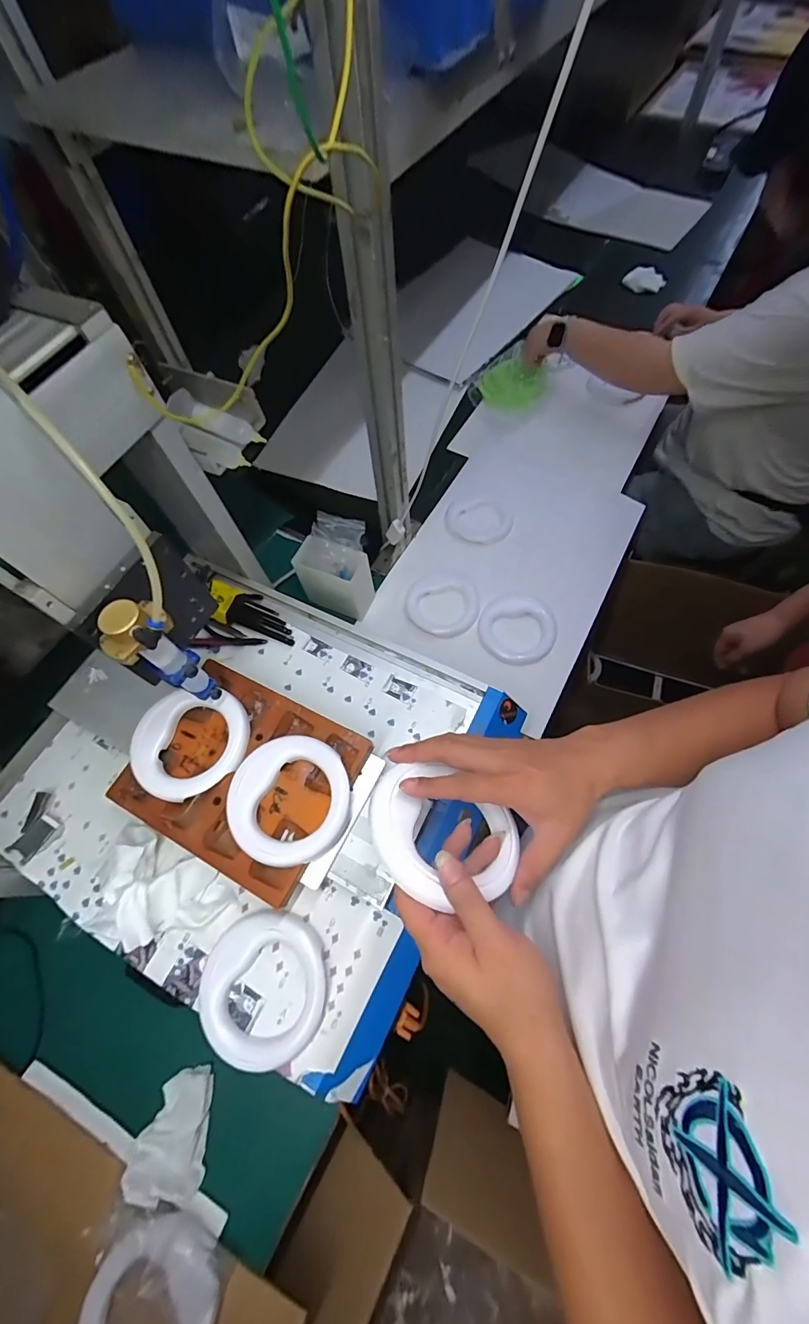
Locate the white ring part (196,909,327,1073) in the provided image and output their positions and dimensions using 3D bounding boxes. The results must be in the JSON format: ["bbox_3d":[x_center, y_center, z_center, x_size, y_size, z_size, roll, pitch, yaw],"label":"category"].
[{"bbox_3d":[-0.144,0.333,0.464,0.127,0.016,0.131,-1,66,2],"label":"white ring part"}]

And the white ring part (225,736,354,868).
[{"bbox_3d":[-0.123,0.147,0.489,0.126,0.023,0.129,-1,66,2],"label":"white ring part"}]

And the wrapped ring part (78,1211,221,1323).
[{"bbox_3d":[-0.266,0.679,0.468,0.131,0.027,0.135,-1,66,2],"label":"wrapped ring part"}]

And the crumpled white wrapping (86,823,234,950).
[{"bbox_3d":[-0.279,0.256,0.493,0.151,0.043,0.113,27,69,13],"label":"crumpled white wrapping"}]

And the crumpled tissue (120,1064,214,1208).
[{"bbox_3d":[-0.278,0.559,0.534,0.080,0.046,0.115,0,66,2],"label":"crumpled tissue"}]

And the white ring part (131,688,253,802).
[{"bbox_3d":[-0.246,0.093,0.519,0.129,0.014,0.122,-1,66,2],"label":"white ring part"}]

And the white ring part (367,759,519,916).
[{"bbox_3d":[0.029,0.143,0.373,0.125,0.026,0.104,25,46,-1],"label":"white ring part"}]

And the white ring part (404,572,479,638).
[{"bbox_3d":[0.073,-0.111,0.825,0.130,0.019,0.136,-1,66,2],"label":"white ring part"}]

